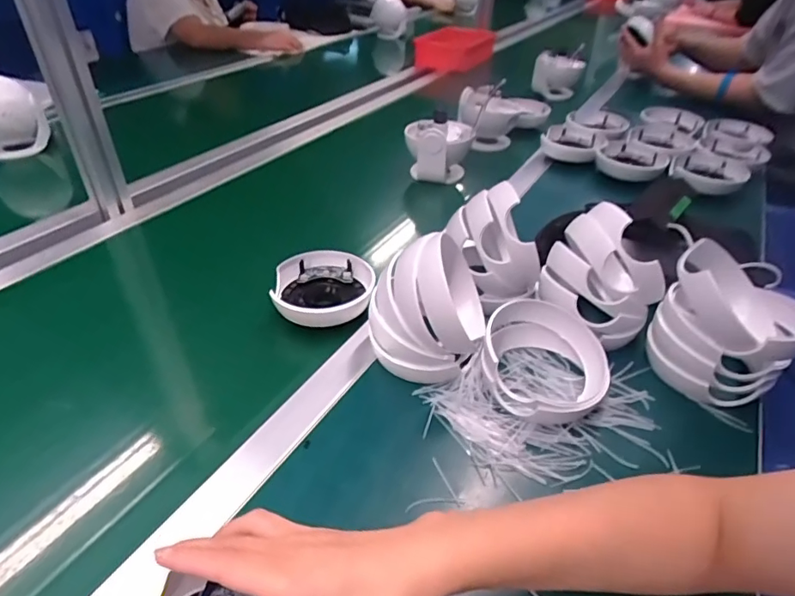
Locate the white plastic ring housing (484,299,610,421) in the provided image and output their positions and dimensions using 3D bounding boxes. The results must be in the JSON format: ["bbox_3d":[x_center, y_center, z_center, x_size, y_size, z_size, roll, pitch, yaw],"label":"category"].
[{"bbox_3d":[0.142,0.060,0.486,0.117,0.059,0.114,11,37,9],"label":"white plastic ring housing"}]

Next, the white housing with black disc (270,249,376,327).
[{"bbox_3d":[-0.083,-0.009,0.582,0.110,0.038,0.118,-7,38,-14],"label":"white housing with black disc"}]

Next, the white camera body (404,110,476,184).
[{"bbox_3d":[0.069,-0.252,0.862,0.109,0.098,0.090,7,37,4],"label":"white camera body"}]

